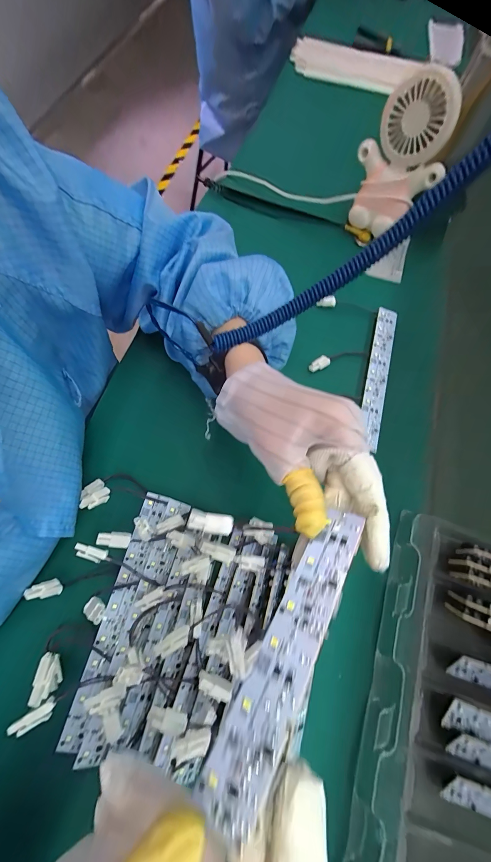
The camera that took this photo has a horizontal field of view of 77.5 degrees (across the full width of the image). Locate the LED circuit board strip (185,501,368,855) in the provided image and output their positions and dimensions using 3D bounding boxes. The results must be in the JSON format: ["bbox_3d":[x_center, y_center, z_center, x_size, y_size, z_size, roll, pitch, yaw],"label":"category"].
[{"bbox_3d":[0.022,0.089,0.135,0.024,0.004,0.122,7,47,39],"label":"LED circuit board strip"}]

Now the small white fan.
[{"bbox_3d":[0.186,-0.329,0.373,0.083,0.141,0.086,2,70,-4],"label":"small white fan"}]

